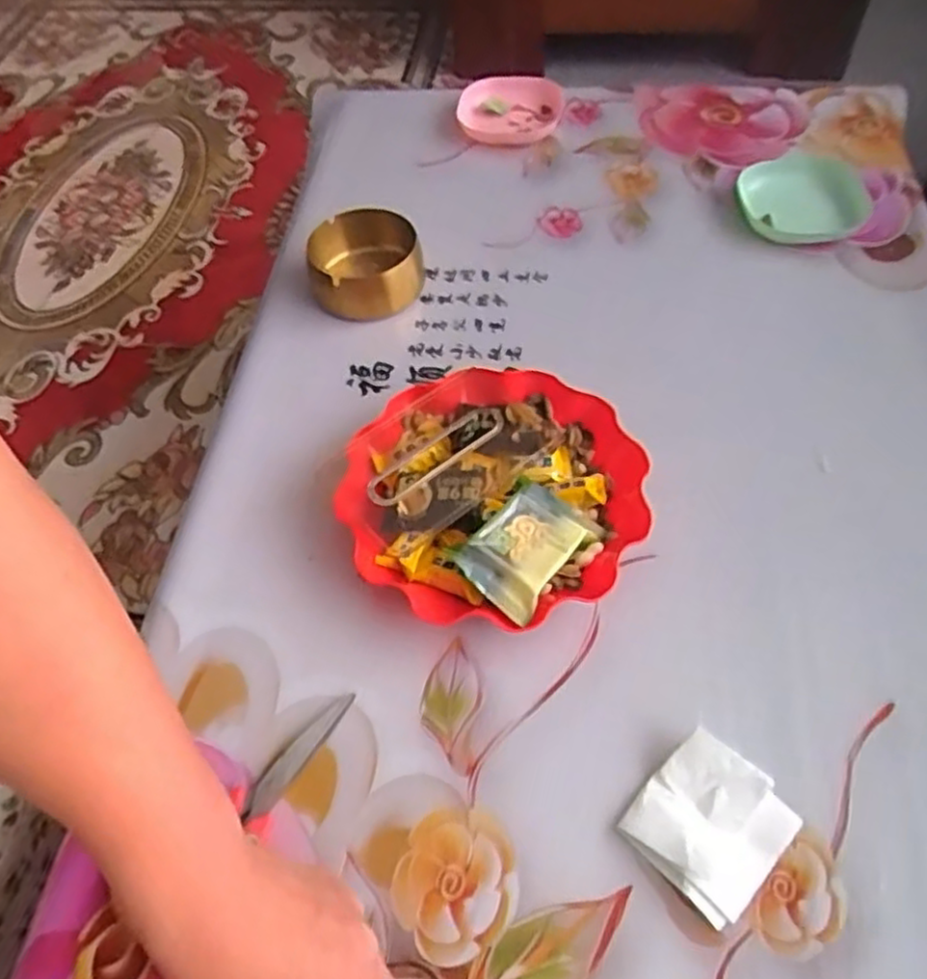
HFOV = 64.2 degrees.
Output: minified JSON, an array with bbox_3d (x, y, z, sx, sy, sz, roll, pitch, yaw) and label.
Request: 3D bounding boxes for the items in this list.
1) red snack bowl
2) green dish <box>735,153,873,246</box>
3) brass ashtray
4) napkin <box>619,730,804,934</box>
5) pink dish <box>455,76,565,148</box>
[{"bbox_3d":[0.024,0.002,0.591,0.226,0.052,0.218,-2,56,3],"label":"red snack bowl"},{"bbox_3d":[0.357,-0.308,0.779,0.121,0.036,0.110,-1,55,2],"label":"green dish"},{"bbox_3d":[-0.101,-0.233,0.753,0.109,0.052,0.122,-8,56,-2],"label":"brass ashtray"},{"bbox_3d":[0.152,0.205,0.455,0.083,0.019,0.083,37,66,24],"label":"napkin"},{"bbox_3d":[0.056,-0.475,0.934,0.133,0.033,0.133,-1,55,2],"label":"pink dish"}]

